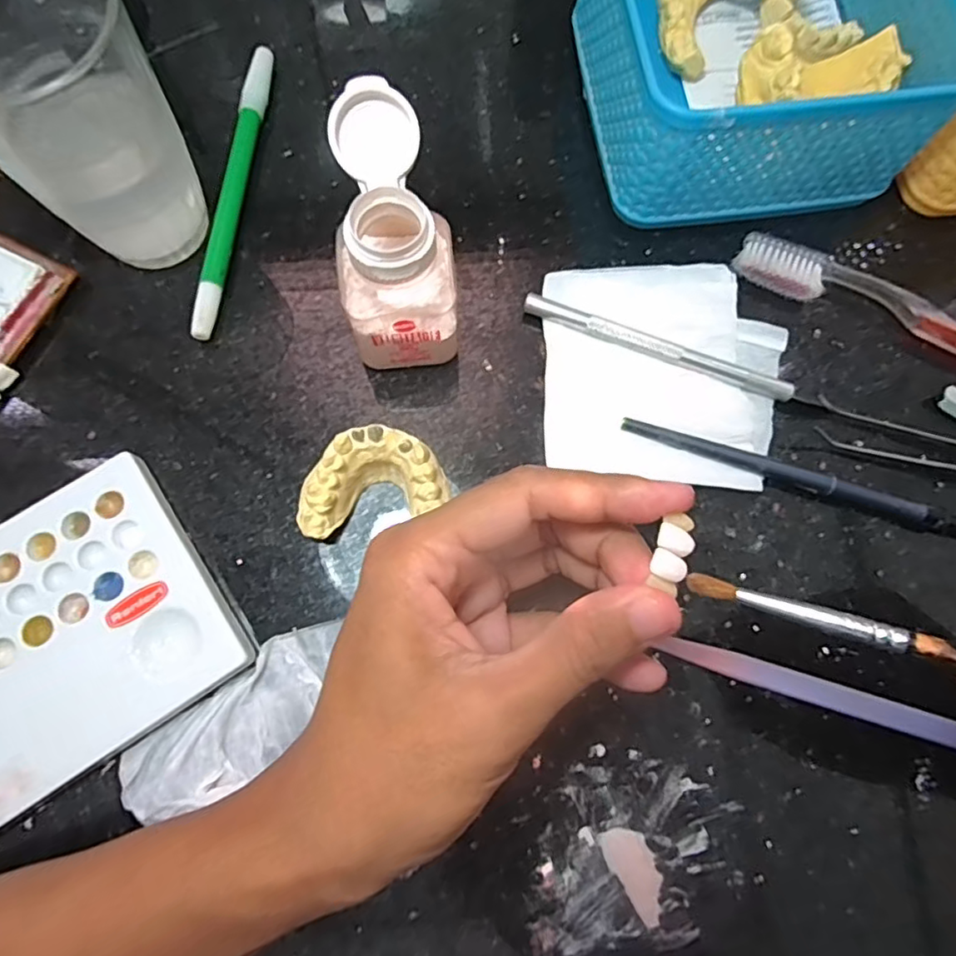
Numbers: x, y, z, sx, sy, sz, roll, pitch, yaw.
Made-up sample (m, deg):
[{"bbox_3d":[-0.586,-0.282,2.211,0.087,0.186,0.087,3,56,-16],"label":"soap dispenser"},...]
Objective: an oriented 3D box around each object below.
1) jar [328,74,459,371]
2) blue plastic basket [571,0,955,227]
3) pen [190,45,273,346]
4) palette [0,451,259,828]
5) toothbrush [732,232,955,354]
[{"bbox_3d":[-0.029,-0.085,0.219,0.041,0.076,0.065,-3,75,-3],"label":"jar"},{"bbox_3d":[0.116,-0.185,0.253,0.128,0.065,0.127,-7,75,-4],"label":"blue plastic basket"},{"bbox_3d":[-0.107,-0.127,0.262,0.009,0.012,0.143,6,75,0],"label":"pen"},{"bbox_3d":[-0.169,0.068,0.209,0.153,0.012,0.094,-33,78,-10],"label":"palette"},{"bbox_3d":[0.199,-0.062,0.251,0.185,0.012,0.021,25,76,5],"label":"toothbrush"}]

